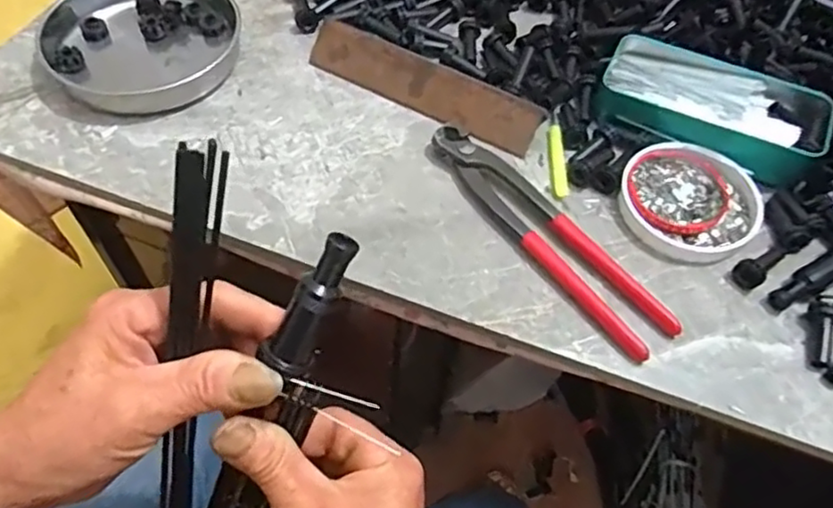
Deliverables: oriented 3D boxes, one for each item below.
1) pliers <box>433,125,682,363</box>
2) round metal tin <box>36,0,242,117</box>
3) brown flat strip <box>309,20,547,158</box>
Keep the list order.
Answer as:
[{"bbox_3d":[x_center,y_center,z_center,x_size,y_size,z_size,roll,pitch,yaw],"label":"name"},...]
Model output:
[{"bbox_3d":[0.083,-0.017,0.417,0.041,0.015,0.194,-30,63,-21],"label":"pliers"},{"bbox_3d":[-0.204,-0.163,0.494,0.137,0.022,0.137,1,56,-2],"label":"round metal tin"},{"bbox_3d":[0.004,-0.124,0.478,0.179,0.039,0.005,28,16,14],"label":"brown flat strip"}]

